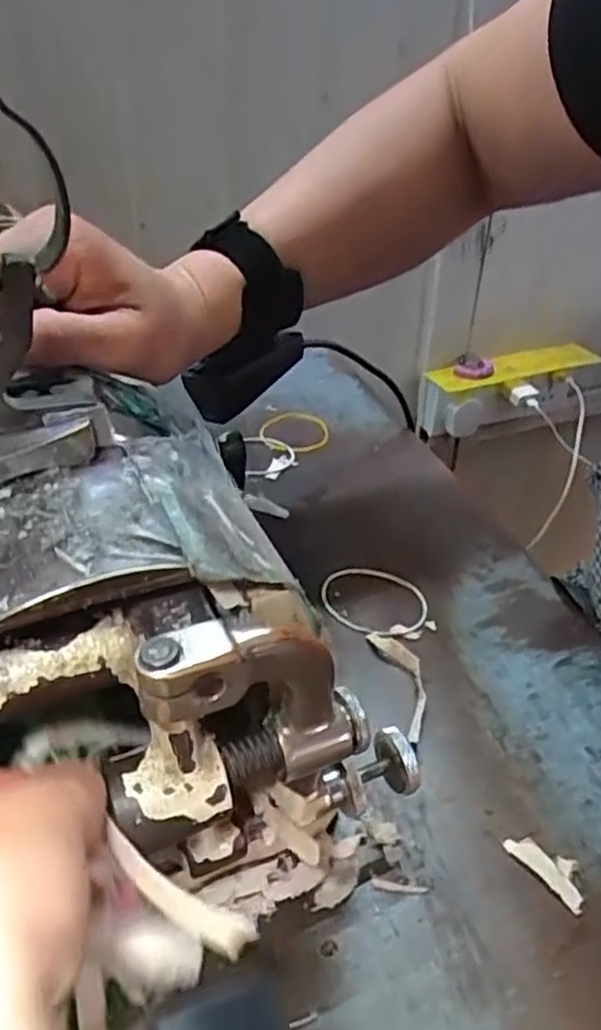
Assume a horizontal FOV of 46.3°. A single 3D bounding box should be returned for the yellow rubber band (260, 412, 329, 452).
[{"bbox_3d":[-0.004,-0.063,0.539,0.053,0.005,0.061,-3,35,-7],"label":"yellow rubber band"}]

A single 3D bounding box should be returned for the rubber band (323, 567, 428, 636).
[{"bbox_3d":[0.040,0.045,0.381,0.053,0.004,0.055,1,35,-1],"label":"rubber band"}]

